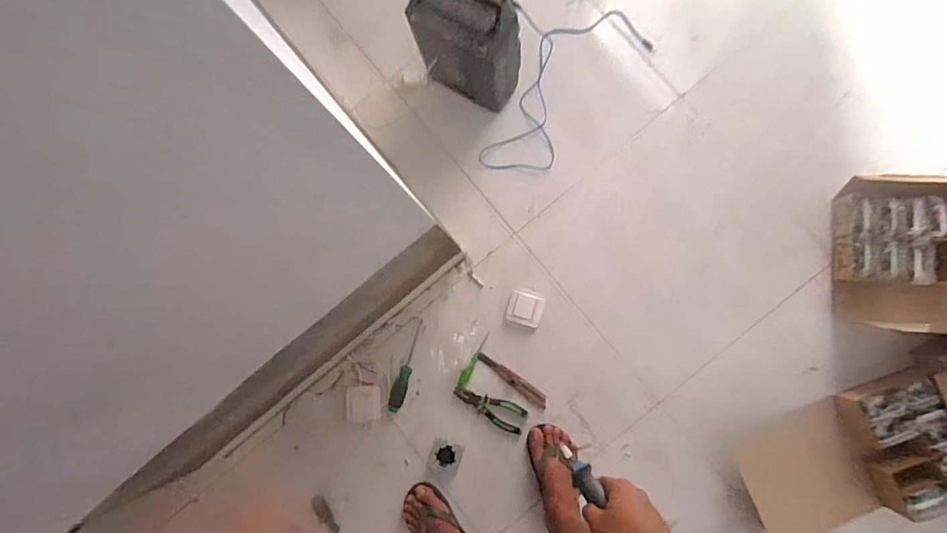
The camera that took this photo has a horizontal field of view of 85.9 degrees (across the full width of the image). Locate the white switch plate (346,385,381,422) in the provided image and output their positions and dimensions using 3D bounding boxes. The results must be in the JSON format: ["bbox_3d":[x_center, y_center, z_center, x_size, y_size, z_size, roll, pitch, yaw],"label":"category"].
[{"bbox_3d":[-0.262,0.326,1.211,0.083,0.008,0.085,-1,85,5],"label":"white switch plate"}]

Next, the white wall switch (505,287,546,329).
[{"bbox_3d":[0.124,0.098,1.203,0.081,0.013,0.083,15,87,6],"label":"white wall switch"}]

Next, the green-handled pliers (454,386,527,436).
[{"bbox_3d":[0.035,0.328,1.182,0.171,0.022,0.064,22,88,6],"label":"green-handled pliers"}]

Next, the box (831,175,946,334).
[{"bbox_3d":[0.940,-0.024,1.069,0.320,0.116,0.323,1,86,5],"label":"box"}]

